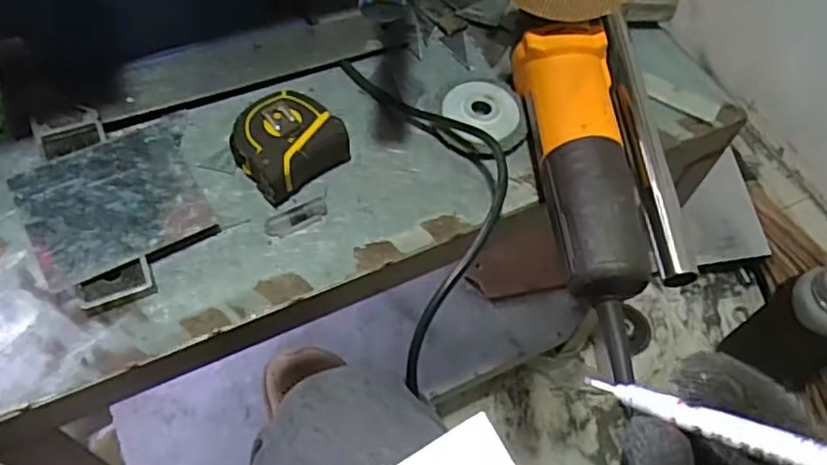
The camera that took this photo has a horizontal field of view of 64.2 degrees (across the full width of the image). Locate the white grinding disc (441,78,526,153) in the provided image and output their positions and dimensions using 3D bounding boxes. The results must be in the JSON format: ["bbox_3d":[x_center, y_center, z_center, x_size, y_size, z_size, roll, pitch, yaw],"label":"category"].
[{"bbox_3d":[0.055,-0.091,0.515,0.061,0.019,0.068,-9,59,-9],"label":"white grinding disc"}]

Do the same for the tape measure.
[{"bbox_3d":[-0.093,-0.066,0.477,0.073,0.032,0.063,-39,68,-24],"label":"tape measure"}]

